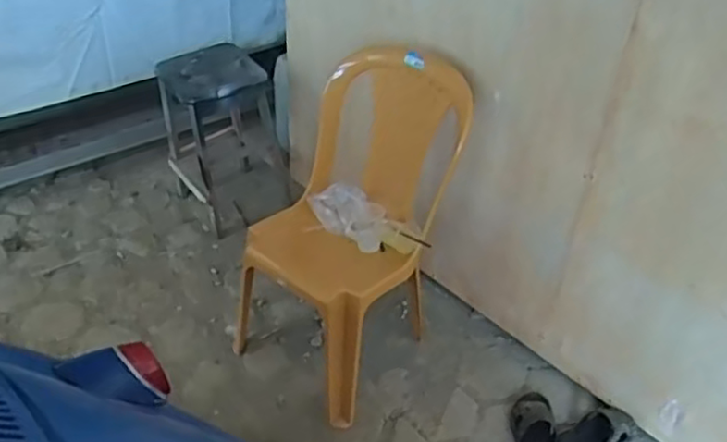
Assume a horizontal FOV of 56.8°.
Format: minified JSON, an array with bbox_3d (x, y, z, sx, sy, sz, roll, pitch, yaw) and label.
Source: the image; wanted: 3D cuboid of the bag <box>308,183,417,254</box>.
[{"bbox_3d":[0.010,0.005,1.765,0.308,0.129,0.083,28,44,29],"label":"bag"}]

